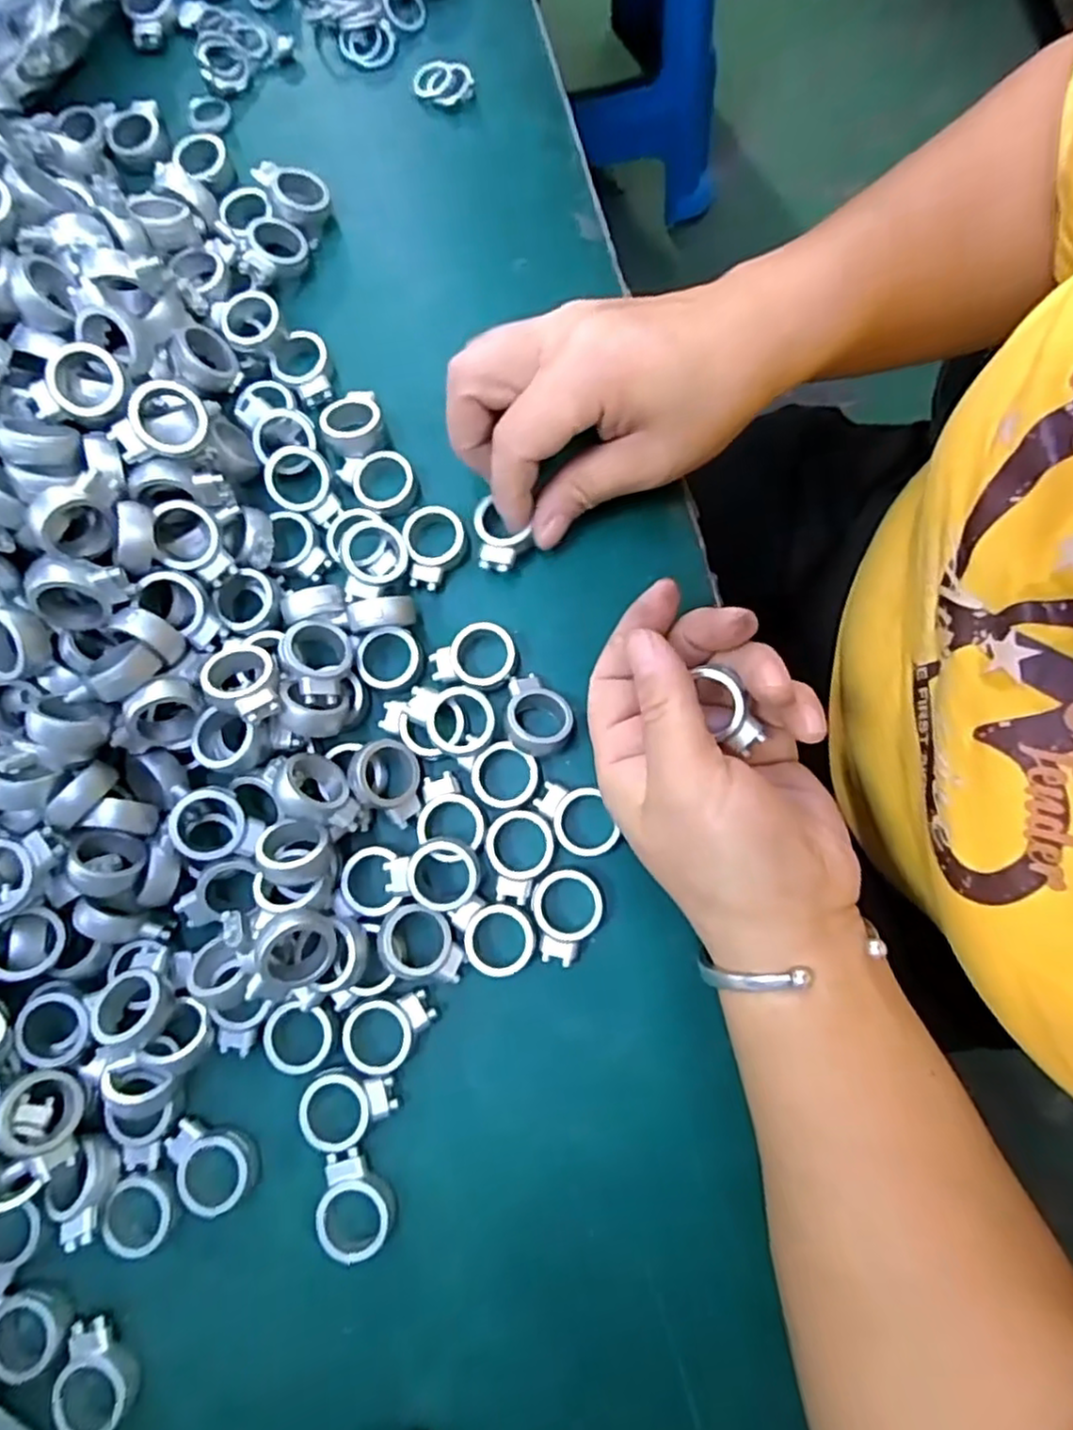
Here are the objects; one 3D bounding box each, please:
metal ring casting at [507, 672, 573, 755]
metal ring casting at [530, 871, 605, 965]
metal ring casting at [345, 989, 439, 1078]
[{"bbox_3d":[0.001,0.000,0.268,0.024,0.012,0.033,4,54,-3],"label":"metal ring casting"},{"bbox_3d":[0.011,0.075,0.256,0.025,0.008,0.033,6,80,4],"label":"metal ring casting"},{"bbox_3d":[-0.054,0.115,0.252,0.034,0.007,0.025,-35,80,-4],"label":"metal ring casting"}]

